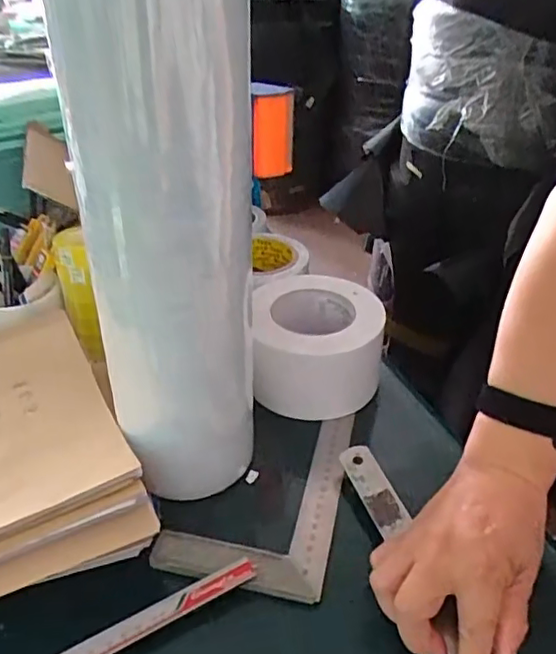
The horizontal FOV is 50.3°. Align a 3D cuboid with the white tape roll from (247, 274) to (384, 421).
[{"bbox_3d":[0.035,0.016,0.582,0.130,0.077,0.129,1,34,-1],"label":"white tape roll"}]

